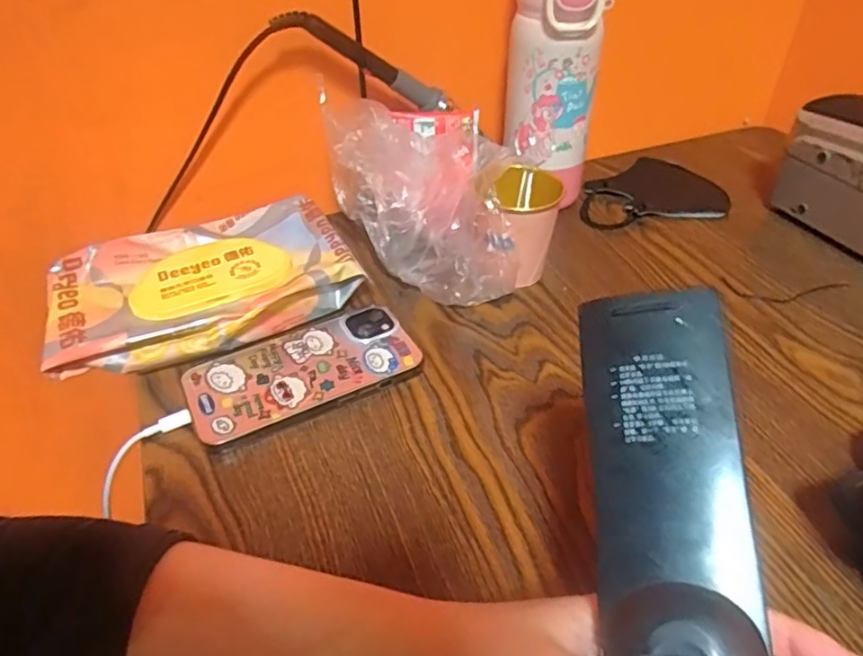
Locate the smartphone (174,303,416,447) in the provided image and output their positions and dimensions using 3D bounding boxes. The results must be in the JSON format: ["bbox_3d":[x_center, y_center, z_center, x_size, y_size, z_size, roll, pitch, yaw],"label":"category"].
[{"bbox_3d":[-0.085,0.029,0.408,0.148,0.015,0.074,-21,44,-20],"label":"smartphone"}]

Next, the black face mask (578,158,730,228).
[{"bbox_3d":[0.204,-0.133,0.579,0.142,0.009,0.118,-8,41,-5],"label":"black face mask"}]

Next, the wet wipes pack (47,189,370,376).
[{"bbox_3d":[-0.172,-0.034,0.450,0.211,0.039,0.132,-23,45,-24],"label":"wet wipes pack"}]

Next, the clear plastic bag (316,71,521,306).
[{"bbox_3d":[-0.007,-0.104,0.467,0.138,0.121,0.139,-1,41,2],"label":"clear plastic bag"}]

